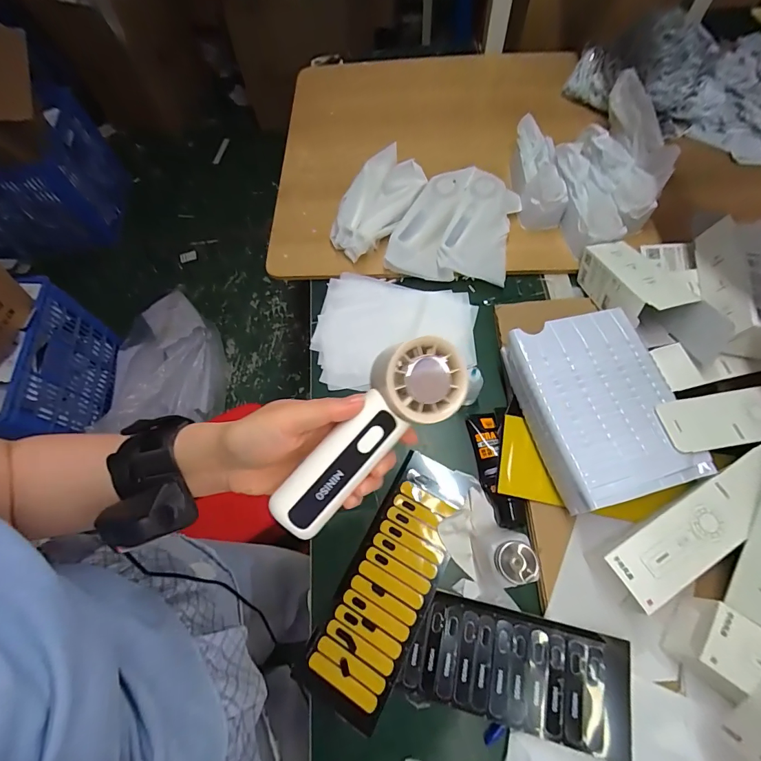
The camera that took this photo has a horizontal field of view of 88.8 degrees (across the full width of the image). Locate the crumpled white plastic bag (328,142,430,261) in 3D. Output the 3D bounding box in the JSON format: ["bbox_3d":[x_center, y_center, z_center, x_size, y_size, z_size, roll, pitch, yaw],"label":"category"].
[{"bbox_3d":[-0.019,-0.311,0.690,0.116,0.089,0.184,38,74,17],"label":"crumpled white plastic bag"}]

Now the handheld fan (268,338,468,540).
[{"bbox_3d":[-0.007,0.032,0.252,0.055,0.032,0.153,42,82,18],"label":"handheld fan"}]

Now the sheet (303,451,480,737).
[{"bbox_3d":[0.020,0.251,0.507,0.111,0.012,0.311,25,69,16],"label":"sheet"}]

